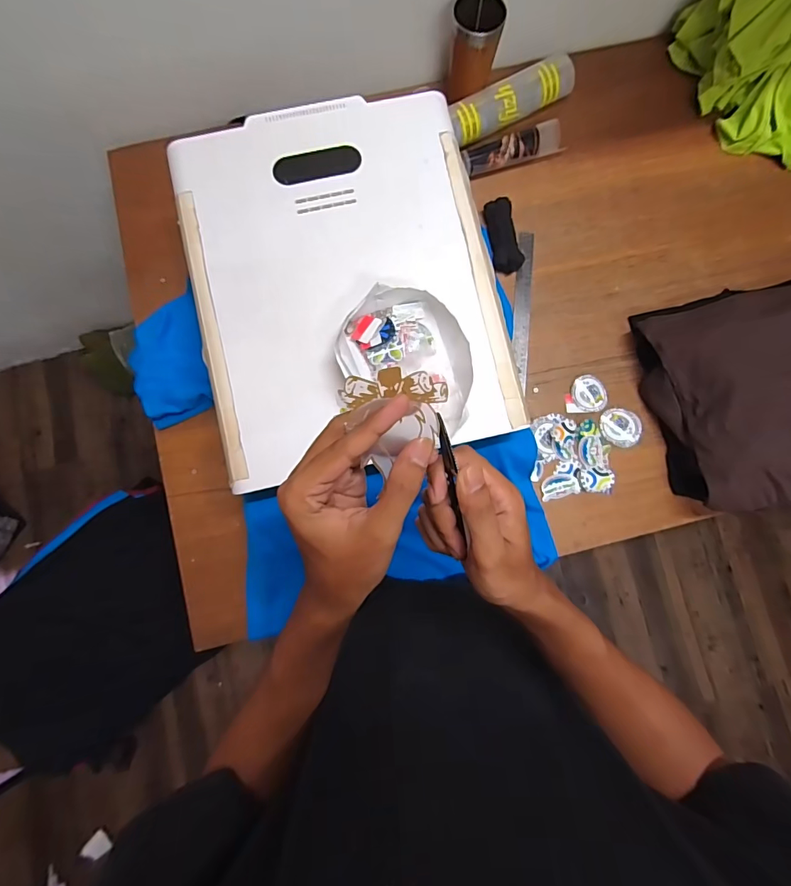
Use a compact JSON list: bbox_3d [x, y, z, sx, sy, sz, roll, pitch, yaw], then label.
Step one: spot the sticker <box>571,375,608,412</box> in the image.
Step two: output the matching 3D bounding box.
[{"bbox_3d":[0.330,-0.084,0.742,0.063,0.009,0.057,28,83,2],"label":"sticker"}]

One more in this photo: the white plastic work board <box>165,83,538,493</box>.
[{"bbox_3d":[-0.070,-0.224,0.594,0.400,0.030,0.495,-13,83,-3],"label":"white plastic work board"}]

